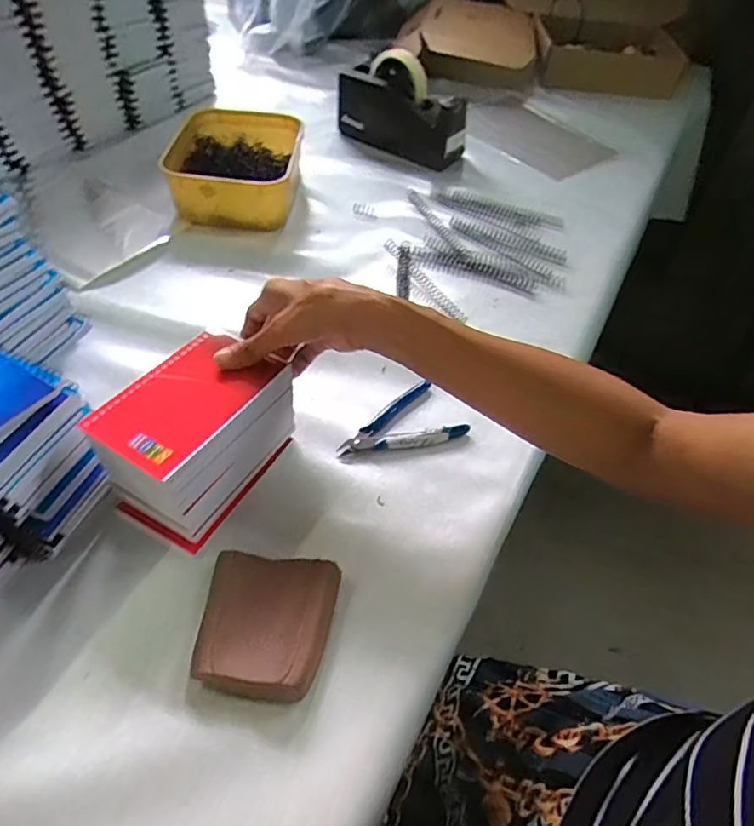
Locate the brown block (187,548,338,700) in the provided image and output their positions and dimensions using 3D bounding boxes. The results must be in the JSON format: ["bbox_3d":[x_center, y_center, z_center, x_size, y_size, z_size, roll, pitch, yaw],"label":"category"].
[{"bbox_3d":[-0.073,0.142,0.367,0.084,0.024,0.088,6,47,1],"label":"brown block"}]

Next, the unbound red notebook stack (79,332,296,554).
[{"bbox_3d":[-0.135,0.018,0.424,0.089,0.090,0.134,27,51,19],"label":"unbound red notebook stack"}]

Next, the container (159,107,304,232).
[{"bbox_3d":[-0.186,-0.332,0.737,0.162,0.069,0.214,0,47,-4],"label":"container"}]

